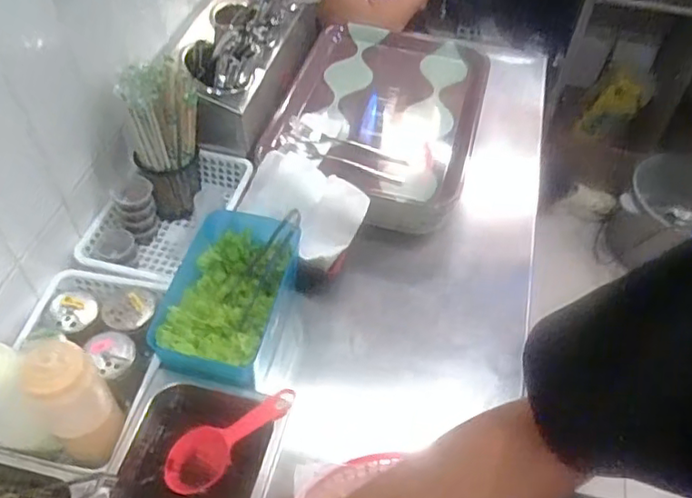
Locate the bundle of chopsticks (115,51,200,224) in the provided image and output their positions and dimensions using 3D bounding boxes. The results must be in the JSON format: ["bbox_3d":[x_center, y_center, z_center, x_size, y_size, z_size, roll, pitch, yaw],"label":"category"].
[{"bbox_3d":[-0.243,-0.144,0.847,0.092,0.232,0.075,-14,51,-14],"label":"bundle of chopsticks"}]

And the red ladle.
[{"bbox_3d":[-0.125,0.200,0.654,0.151,0.026,0.053,-34,56,-4],"label":"red ladle"}]

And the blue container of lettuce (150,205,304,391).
[{"bbox_3d":[-0.141,0.062,0.750,0.136,0.081,0.215,10,50,7],"label":"blue container of lettuce"}]

